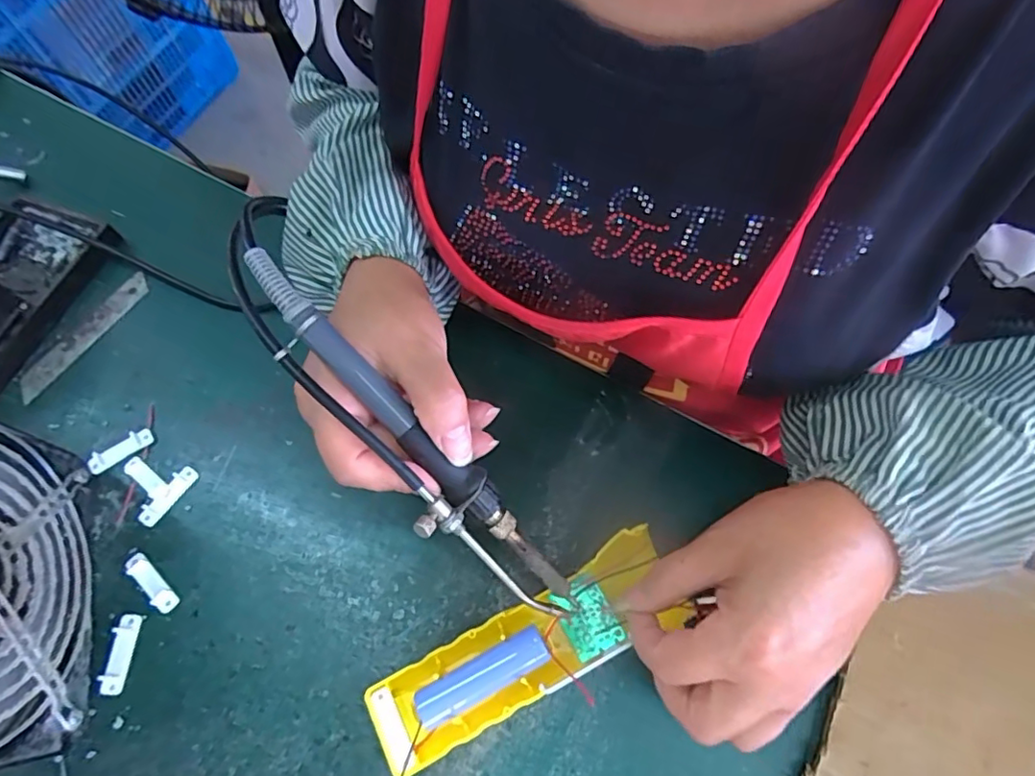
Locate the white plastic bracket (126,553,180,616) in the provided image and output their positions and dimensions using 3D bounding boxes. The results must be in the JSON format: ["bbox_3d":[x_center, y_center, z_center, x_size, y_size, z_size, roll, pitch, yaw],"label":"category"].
[{"bbox_3d":[-0.197,0.104,0.308,0.037,0.006,0.010,39,71,17],"label":"white plastic bracket"}]

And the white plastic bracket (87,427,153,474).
[{"bbox_3d":[-0.234,0.036,0.338,0.037,0.004,0.011,-33,69,-14],"label":"white plastic bracket"}]

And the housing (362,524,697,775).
[{"bbox_3d":[0.004,0.125,0.278,0.158,0.021,0.044,-31,68,-8],"label":"housing"}]

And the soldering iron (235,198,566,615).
[{"bbox_3d":[-0.049,0.017,0.244,0.039,0.022,0.210,-43,99,-17],"label":"soldering iron"}]

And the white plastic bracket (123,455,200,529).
[{"bbox_3d":[-0.211,0.053,0.330,0.038,0.007,0.036,34,70,15],"label":"white plastic bracket"}]

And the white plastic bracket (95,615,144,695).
[{"bbox_3d":[-0.203,0.135,0.294,0.010,0.006,0.037,4,65,2],"label":"white plastic bracket"}]

